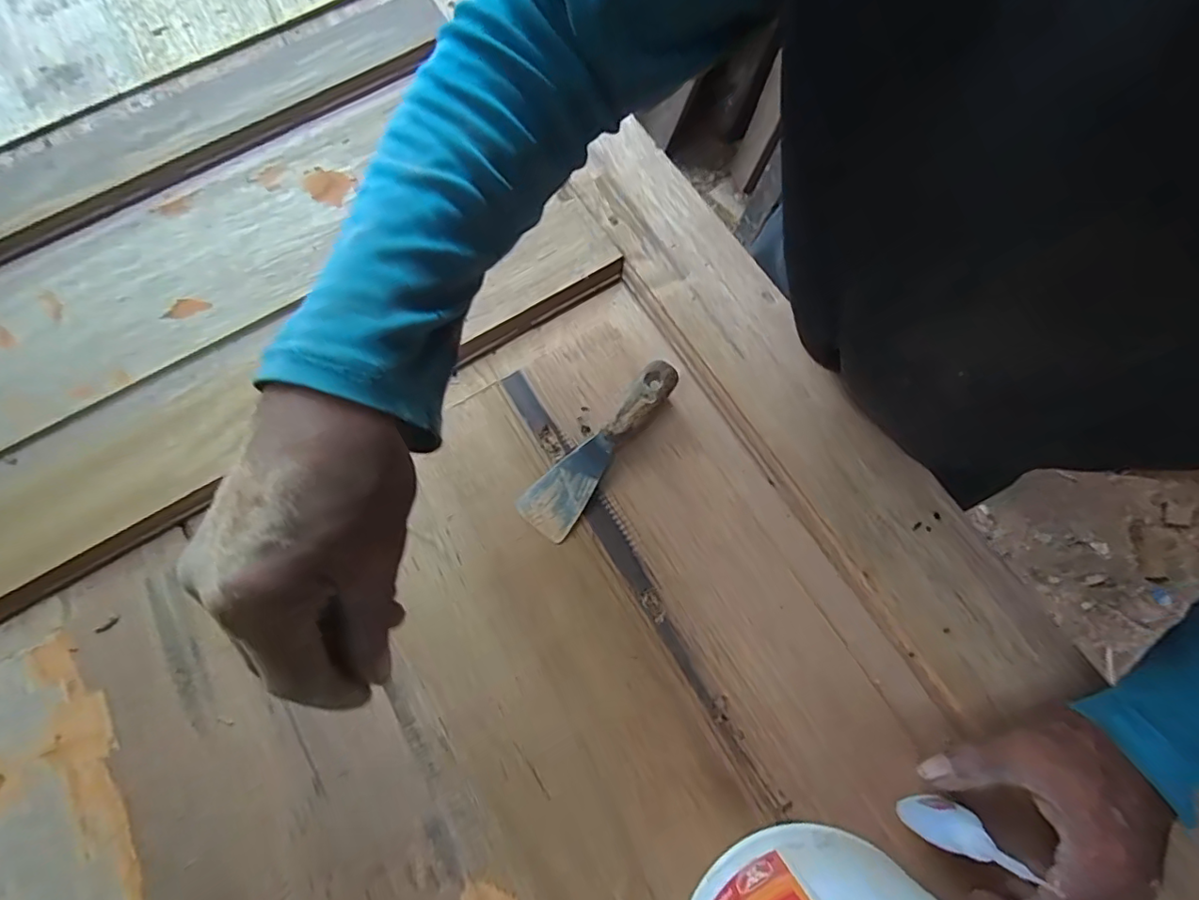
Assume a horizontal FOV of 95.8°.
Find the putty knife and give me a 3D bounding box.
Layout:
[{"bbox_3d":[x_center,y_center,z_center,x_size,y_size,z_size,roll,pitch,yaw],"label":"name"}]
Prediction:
[{"bbox_3d":[0.002,-0.005,0.426,0.044,0.021,0.162,39,78,12],"label":"putty knife"}]

